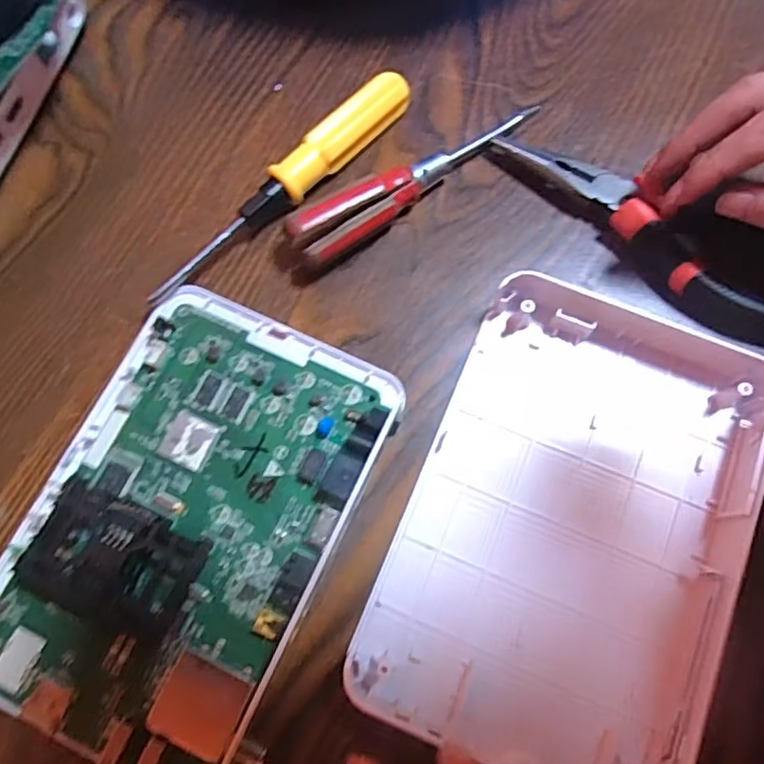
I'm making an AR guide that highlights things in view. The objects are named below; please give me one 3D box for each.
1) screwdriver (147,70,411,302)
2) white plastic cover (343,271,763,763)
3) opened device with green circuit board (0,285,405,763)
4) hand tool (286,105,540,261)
[{"bbox_3d":[-0.045,-0.091,0.281,0.152,0.020,0.018,-44,77,-12],"label":"screwdriver"},{"bbox_3d":[0.075,0.051,0.237,0.120,0.023,0.188,23,74,7],"label":"white plastic cover"},{"bbox_3d":[-0.075,0.052,0.237,0.118,0.024,0.174,21,74,7],"label":"opened device with green circuit board"},{"bbox_3d":[0.019,-0.096,0.281,0.134,0.022,0.026,-29,75,-8],"label":"hand tool"}]

